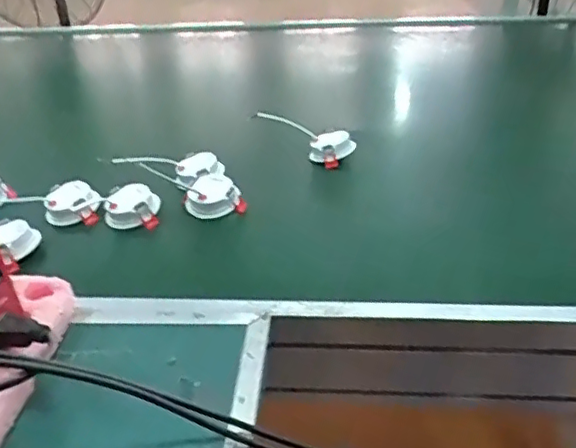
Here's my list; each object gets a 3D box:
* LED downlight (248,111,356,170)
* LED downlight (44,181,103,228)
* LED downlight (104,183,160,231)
[{"bbox_3d":[0.024,-0.139,0.935,0.158,0.053,0.056,26,34,0],"label":"LED downlight"},{"bbox_3d":[-0.290,-0.027,0.806,0.072,0.036,0.081,-15,33,-20],"label":"LED downlight"},{"bbox_3d":[-0.205,-0.021,0.793,0.070,0.036,0.077,-6,31,-7],"label":"LED downlight"}]

